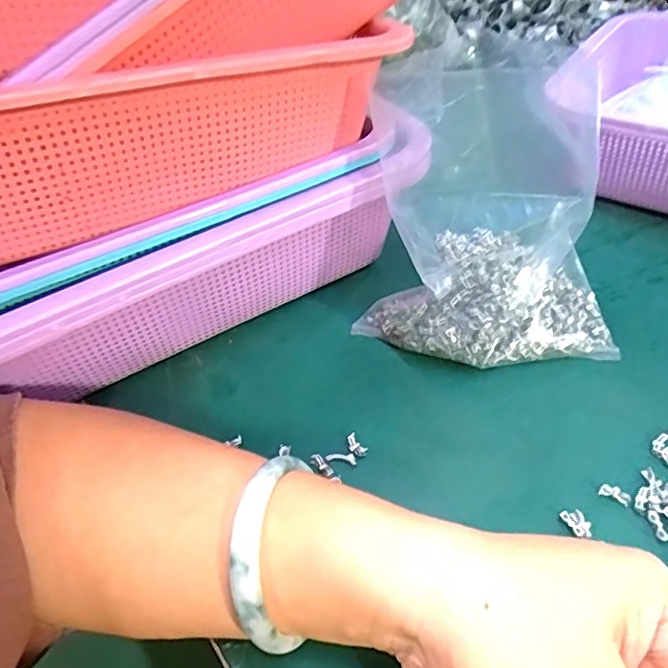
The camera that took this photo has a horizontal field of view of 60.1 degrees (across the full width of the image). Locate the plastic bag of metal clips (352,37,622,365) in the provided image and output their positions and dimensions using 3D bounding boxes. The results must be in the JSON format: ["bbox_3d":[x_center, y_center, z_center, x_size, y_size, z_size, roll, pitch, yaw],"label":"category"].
[{"bbox_3d":[0.086,-0.068,0.333,0.138,0.117,0.138,-1,45,7],"label":"plastic bag of metal clips"}]

